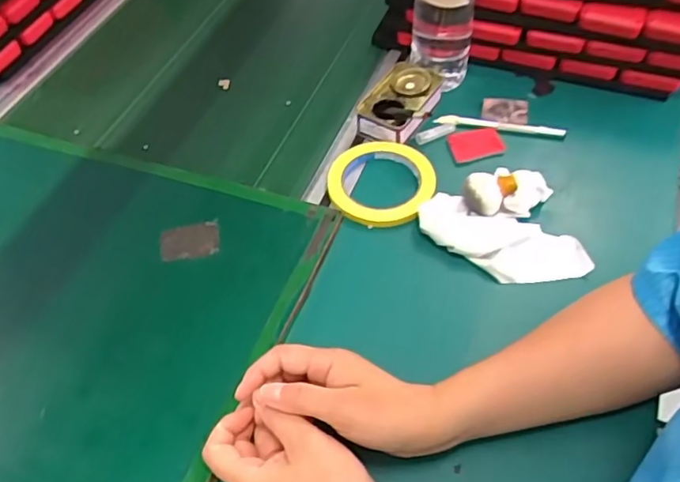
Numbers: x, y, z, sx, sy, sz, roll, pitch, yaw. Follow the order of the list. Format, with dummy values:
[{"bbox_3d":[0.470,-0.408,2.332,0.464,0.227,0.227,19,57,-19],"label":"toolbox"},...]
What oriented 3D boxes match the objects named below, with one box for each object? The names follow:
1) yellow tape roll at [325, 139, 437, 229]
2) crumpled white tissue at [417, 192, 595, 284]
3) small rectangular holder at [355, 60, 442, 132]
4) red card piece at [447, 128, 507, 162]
[{"bbox_3d":[0.041,-0.059,0.594,0.104,0.015,0.099,-2,53,3],"label":"yellow tape roll"},{"bbox_3d":[0.147,-0.001,0.535,0.152,0.019,0.064,18,58,16],"label":"crumpled white tissue"},{"bbox_3d":[0.065,-0.157,0.653,0.064,0.035,0.099,23,60,18],"label":"small rectangular holder"},{"bbox_3d":[0.143,-0.101,0.621,0.055,0.004,0.036,-12,67,-7],"label":"red card piece"}]

